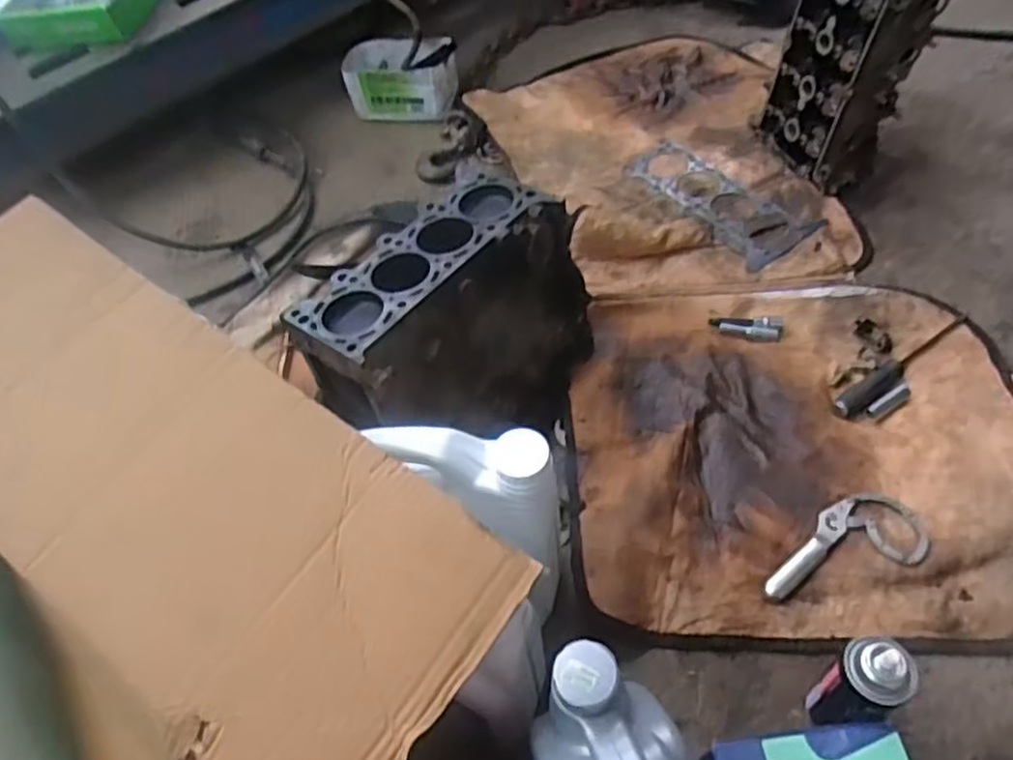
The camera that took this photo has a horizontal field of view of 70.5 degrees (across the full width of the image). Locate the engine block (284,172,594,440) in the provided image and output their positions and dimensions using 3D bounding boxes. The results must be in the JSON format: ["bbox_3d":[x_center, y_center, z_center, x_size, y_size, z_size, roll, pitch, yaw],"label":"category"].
[{"bbox_3d":[-0.050,-0.058,0.886,0.214,0.219,0.339,35,62,29],"label":"engine block"}]

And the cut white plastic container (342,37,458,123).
[{"bbox_3d":[-0.202,-0.577,1.382,0.217,0.098,0.134,0,51,6],"label":"cut white plastic container"}]

